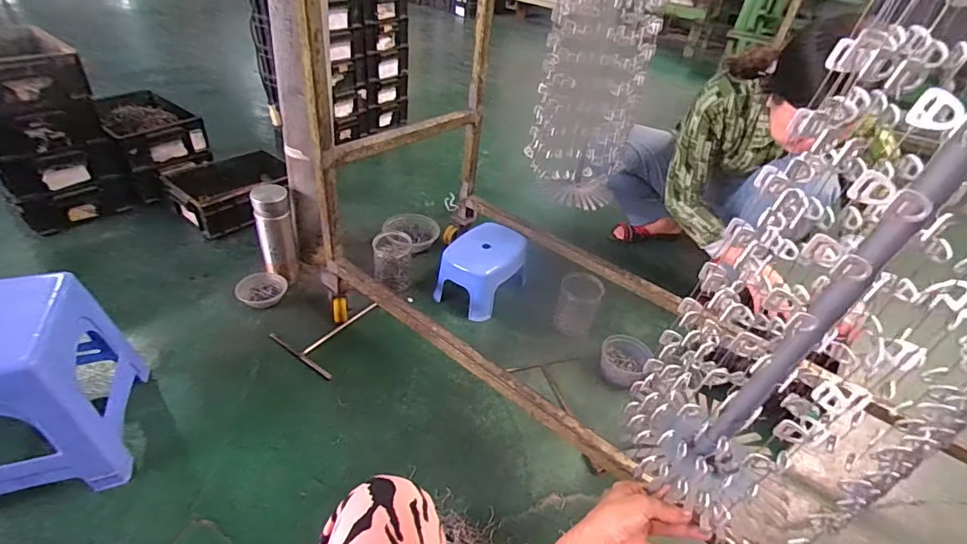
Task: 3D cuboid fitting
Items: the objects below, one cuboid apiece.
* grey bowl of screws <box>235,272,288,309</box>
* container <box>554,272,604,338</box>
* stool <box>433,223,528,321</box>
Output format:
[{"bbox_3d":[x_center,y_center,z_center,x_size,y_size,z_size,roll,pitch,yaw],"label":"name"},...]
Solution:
[{"bbox_3d":[-0.558,0.046,1.176,0.095,0.057,0.102,4,39,-4],"label":"grey bowl of screws"},{"bbox_3d":[0.225,0.090,1.141,0.095,0.143,0.097,16,39,11],"label":"container"},{"bbox_3d":[0.001,-0.002,1.247,0.179,0.157,0.222,24,41,20],"label":"stool"}]

